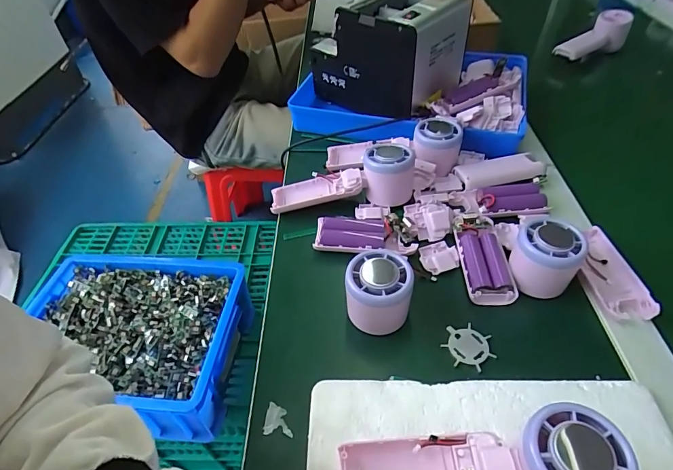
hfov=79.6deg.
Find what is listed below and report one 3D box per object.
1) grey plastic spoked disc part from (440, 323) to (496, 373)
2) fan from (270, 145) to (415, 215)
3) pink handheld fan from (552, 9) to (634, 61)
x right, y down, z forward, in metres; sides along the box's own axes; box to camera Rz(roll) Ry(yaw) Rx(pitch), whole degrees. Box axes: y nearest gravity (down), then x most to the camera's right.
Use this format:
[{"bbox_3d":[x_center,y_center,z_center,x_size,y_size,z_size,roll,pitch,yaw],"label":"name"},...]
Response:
[{"bbox_3d":[0.110,0.093,0.339,0.039,0.004,0.039,-9,46,-6],"label":"grey plastic spoked disc part"},{"bbox_3d":[0.007,-0.052,0.466,0.168,0.060,0.060,-9,44,15],"label":"fan"},{"bbox_3d":[0.441,-0.342,0.695,0.143,0.061,0.057,-28,52,-24],"label":"pink handheld fan"}]

